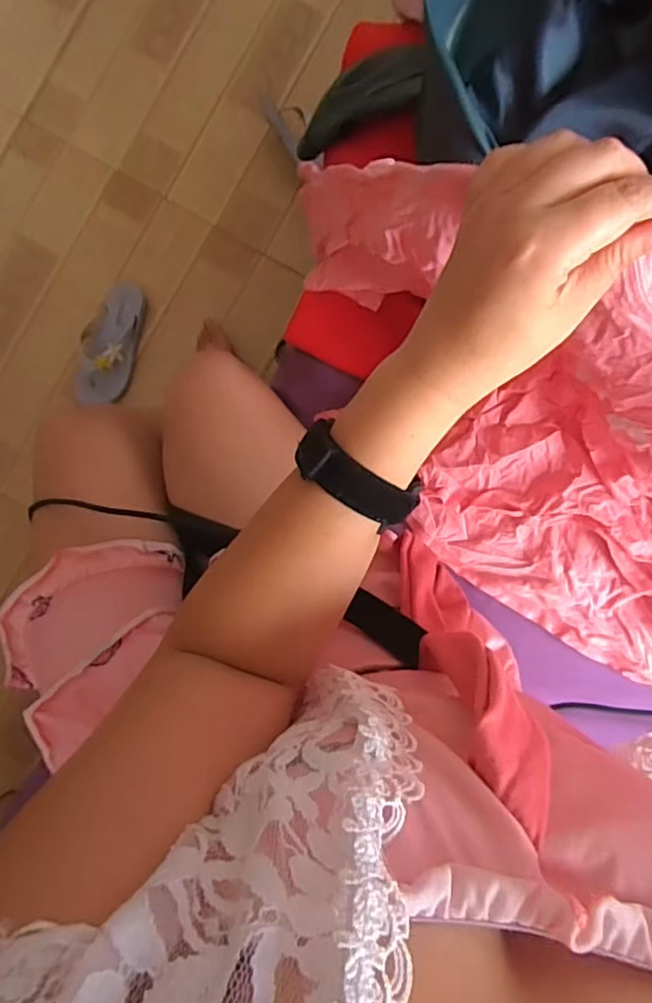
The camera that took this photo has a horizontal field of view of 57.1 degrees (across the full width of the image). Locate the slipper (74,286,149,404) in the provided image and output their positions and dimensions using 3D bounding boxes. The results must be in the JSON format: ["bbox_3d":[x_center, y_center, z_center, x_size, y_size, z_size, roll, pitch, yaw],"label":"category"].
[{"bbox_3d":[-0.355,-0.262,0.995,0.086,0.036,0.206,10,90,1],"label":"slipper"}]

